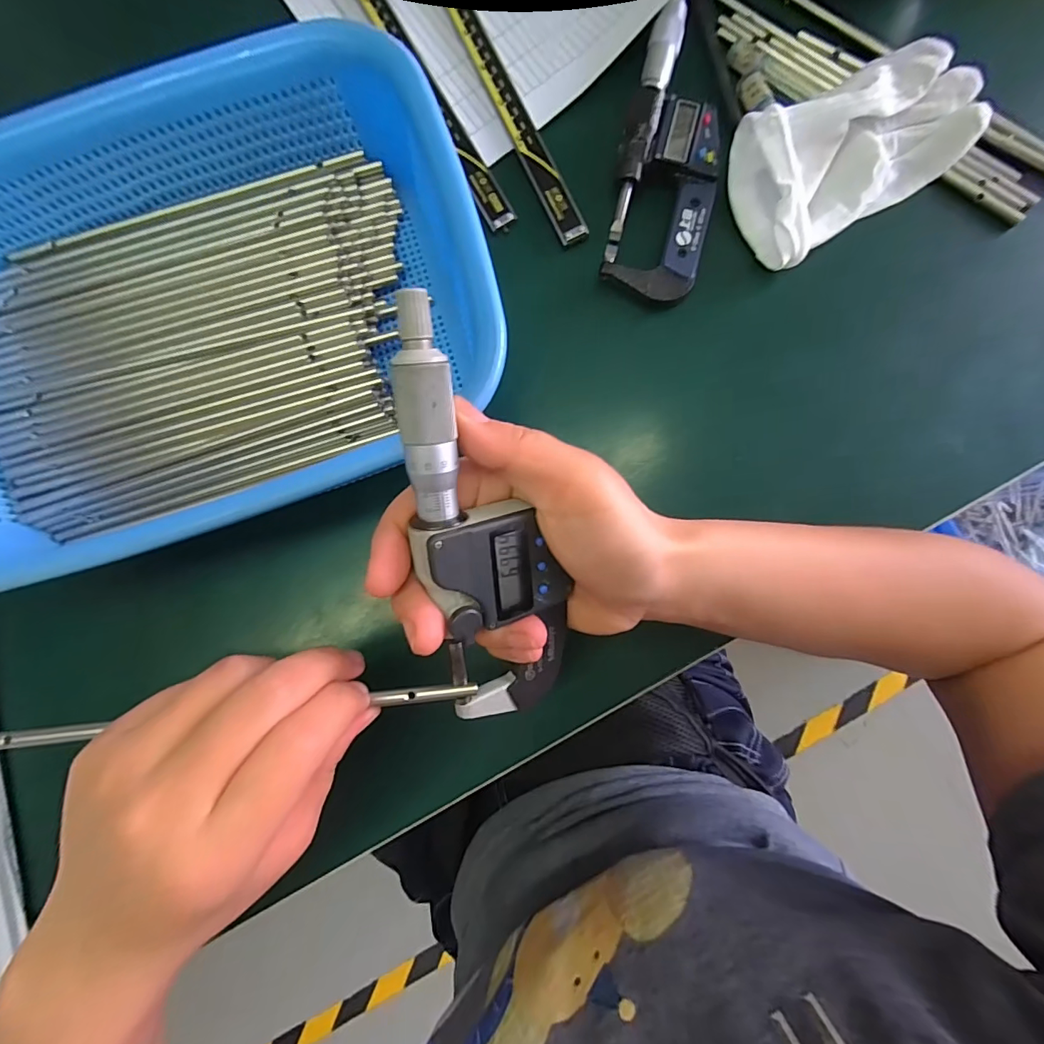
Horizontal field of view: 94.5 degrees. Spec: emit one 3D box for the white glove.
[{"bbox_3d":[0.179,-0.199,0.252,0.132,0.035,0.072,-27,85,-1],"label":"white glove"}]

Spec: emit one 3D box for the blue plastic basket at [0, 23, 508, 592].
[{"bbox_3d":[-0.160,-0.101,0.242,0.302,0.061,0.207,-22,85,0],"label":"blue plastic basket"}]

